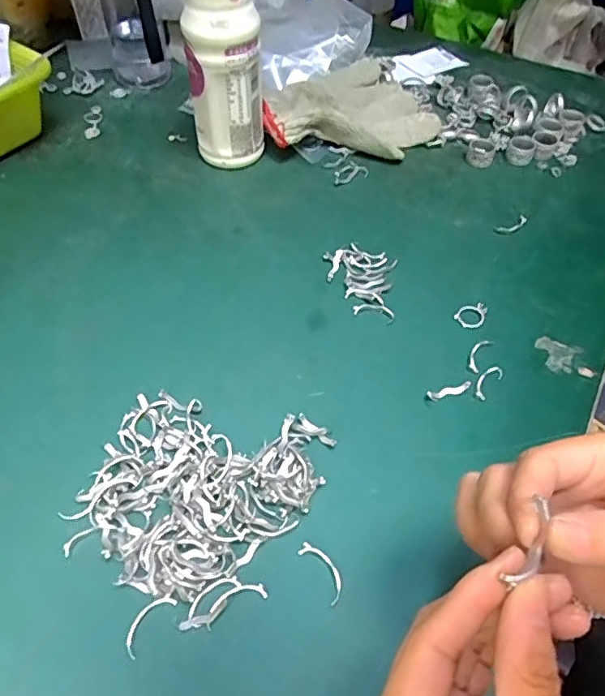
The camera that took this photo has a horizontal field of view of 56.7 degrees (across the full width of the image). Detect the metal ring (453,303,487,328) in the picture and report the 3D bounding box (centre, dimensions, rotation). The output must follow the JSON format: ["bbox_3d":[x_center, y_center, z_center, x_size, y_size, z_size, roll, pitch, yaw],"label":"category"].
[{"bbox_3d":[0.137,-0.026,0.450,0.027,0.006,0.021,-21,55,-18],"label":"metal ring"}]

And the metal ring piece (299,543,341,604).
[{"bbox_3d":[0.012,0.127,0.323,0.014,0.004,0.037,-27,57,-22],"label":"metal ring piece"}]

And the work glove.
[{"bbox_3d":[0.052,-0.260,0.608,0.179,0.041,0.147,0,52,-3],"label":"work glove"}]

